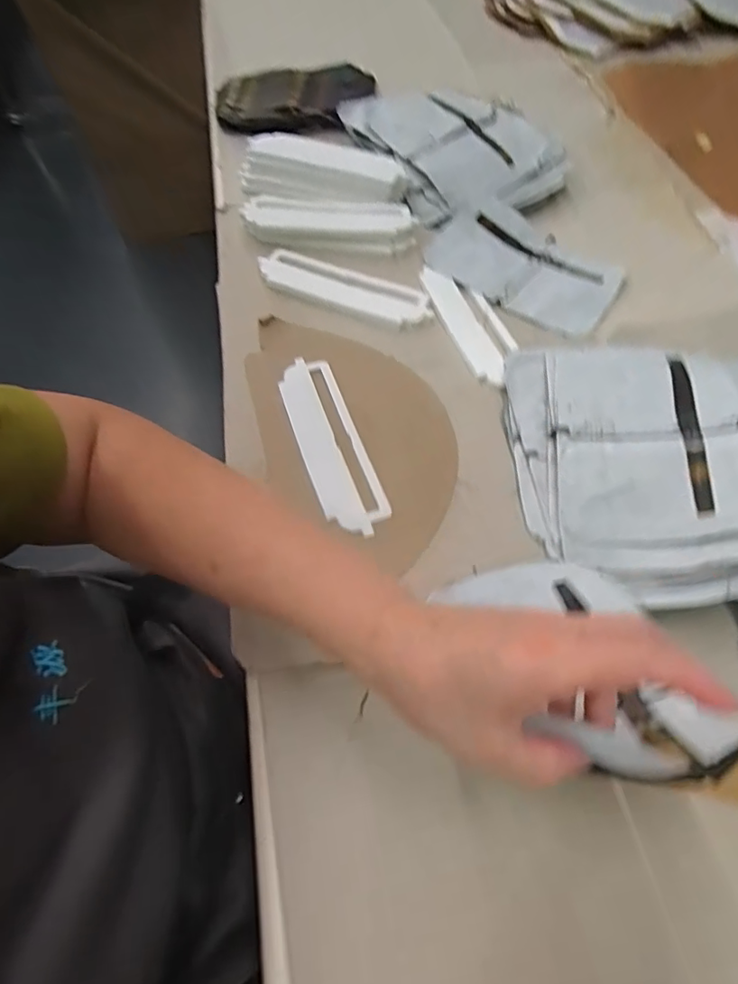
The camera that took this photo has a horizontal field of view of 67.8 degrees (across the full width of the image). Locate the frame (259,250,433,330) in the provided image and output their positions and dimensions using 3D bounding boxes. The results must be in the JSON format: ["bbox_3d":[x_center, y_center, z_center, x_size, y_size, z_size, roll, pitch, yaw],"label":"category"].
[{"bbox_3d":[-0.024,-0.210,0.556,0.181,0.010,0.056,20,61,13],"label":"frame"}]

